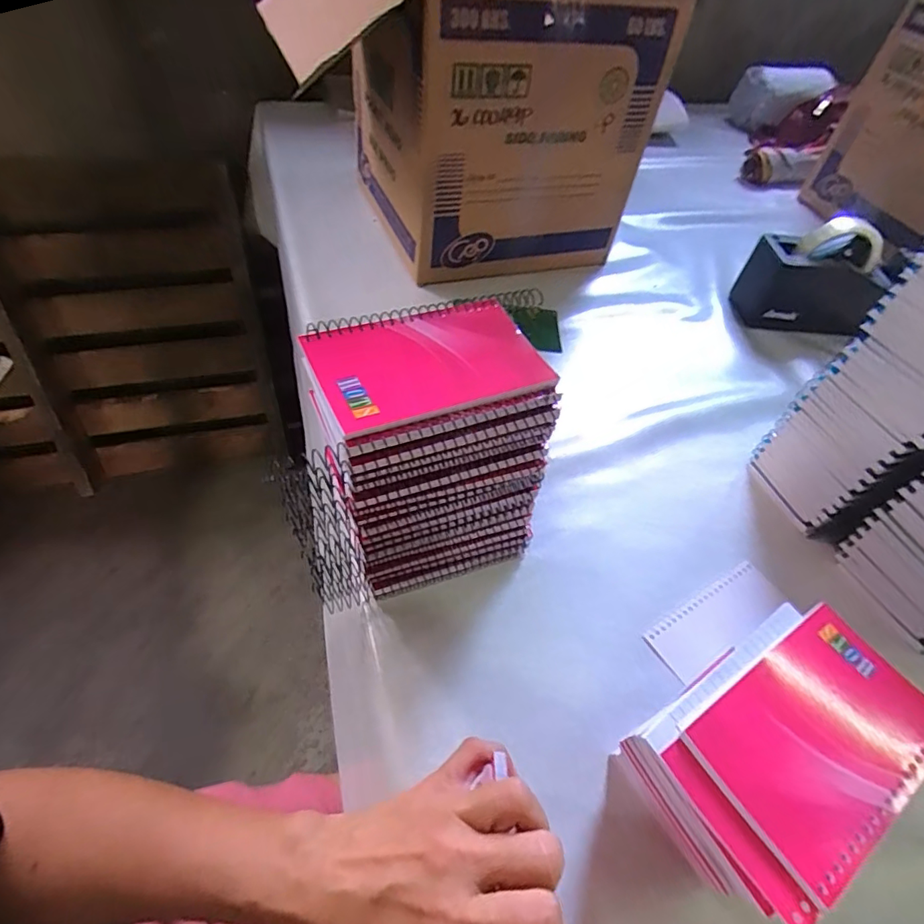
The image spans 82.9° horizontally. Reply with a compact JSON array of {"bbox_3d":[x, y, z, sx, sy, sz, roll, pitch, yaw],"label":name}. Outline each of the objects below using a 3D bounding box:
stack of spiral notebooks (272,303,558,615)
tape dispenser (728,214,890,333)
[{"bbox_3d":[-0.031,0.003,0.360,0.153,0.180,0.093,-14,53,-17],"label":"stack of spiral notebooks"},{"bbox_3d":[0.438,-0.226,0.645,0.155,0.112,0.080,7,50,-1],"label":"tape dispenser"}]

